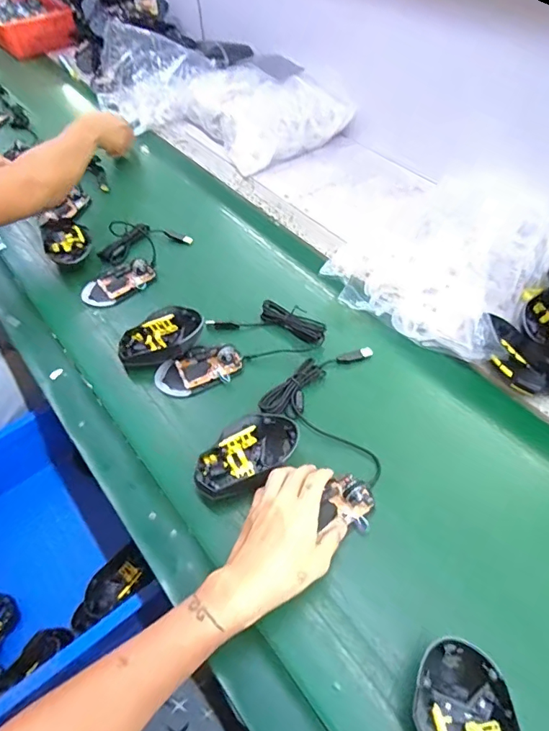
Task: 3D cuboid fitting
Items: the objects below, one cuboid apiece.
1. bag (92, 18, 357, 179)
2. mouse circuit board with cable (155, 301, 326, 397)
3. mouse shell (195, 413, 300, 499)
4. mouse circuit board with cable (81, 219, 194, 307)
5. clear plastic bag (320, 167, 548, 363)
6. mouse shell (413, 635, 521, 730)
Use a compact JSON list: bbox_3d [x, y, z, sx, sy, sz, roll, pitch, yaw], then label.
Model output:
[{"bbox_3d":[-0.138,-0.563,0.956,0.558,0.111,0.243,27,59,19],"label":"bag"},{"bbox_3d":[-0.051,-0.031,0.620,0.225,0.021,0.094,-21,57,-14],"label":"mouse circuit board with cable"},{"bbox_3d":[-0.030,0.101,0.511,0.117,0.041,0.073,-34,60,-21],"label":"mouse shell"},{"bbox_3d":[-0.227,-0.166,0.725,0.101,0.033,0.183,23,58,17],"label":"mouse circuit board with cable"},{"bbox_3d":[0.266,-0.181,0.683,0.266,0.085,0.339,33,61,22],"label":"clear plastic bag"},{"bbox_3d":[0.150,0.289,0.369,0.073,0.045,0.116,-9,54,-6],"label":"mouse shell"}]

